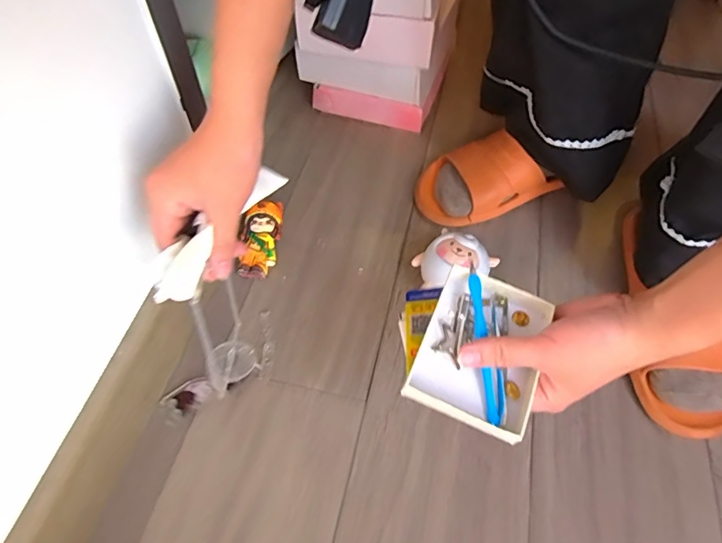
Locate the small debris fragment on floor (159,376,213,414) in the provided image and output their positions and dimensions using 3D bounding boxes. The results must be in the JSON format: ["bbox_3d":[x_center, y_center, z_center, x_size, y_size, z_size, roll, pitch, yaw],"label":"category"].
[{"bbox_3d":[-0.157,0.110,0.436,0.041,0.006,0.028,-35,62,-23],"label":"small debris fragment on floor"}]

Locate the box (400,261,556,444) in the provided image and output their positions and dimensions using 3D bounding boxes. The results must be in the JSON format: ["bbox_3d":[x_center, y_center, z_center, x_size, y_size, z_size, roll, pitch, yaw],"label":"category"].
[{"bbox_3d":[0.075,0.048,0.304,0.070,0.026,0.091,21,57,13],"label":"box"}]

